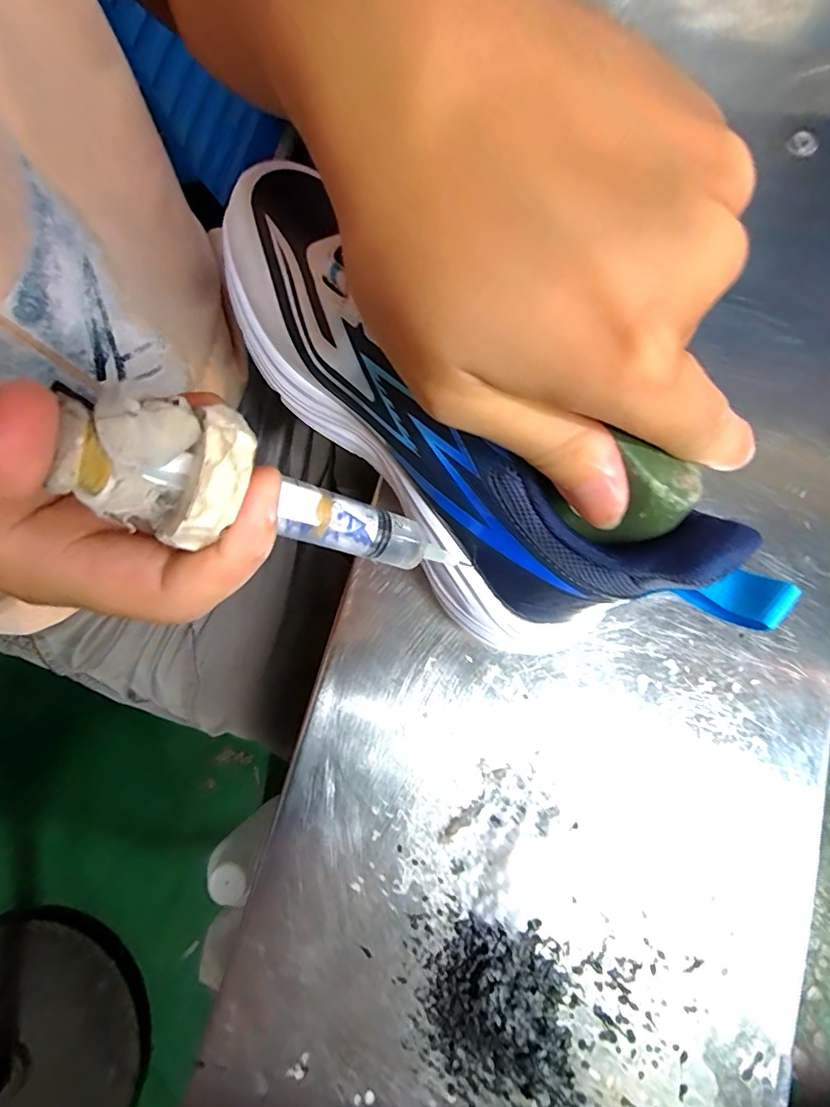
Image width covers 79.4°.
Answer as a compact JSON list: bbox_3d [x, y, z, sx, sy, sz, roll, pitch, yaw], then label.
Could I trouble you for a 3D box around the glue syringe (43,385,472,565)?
[{"bbox_3d":[-0.033,-0.011,0.140,0.030,0.109,0.029,-10,70,41],"label":"glue syringe"}]

